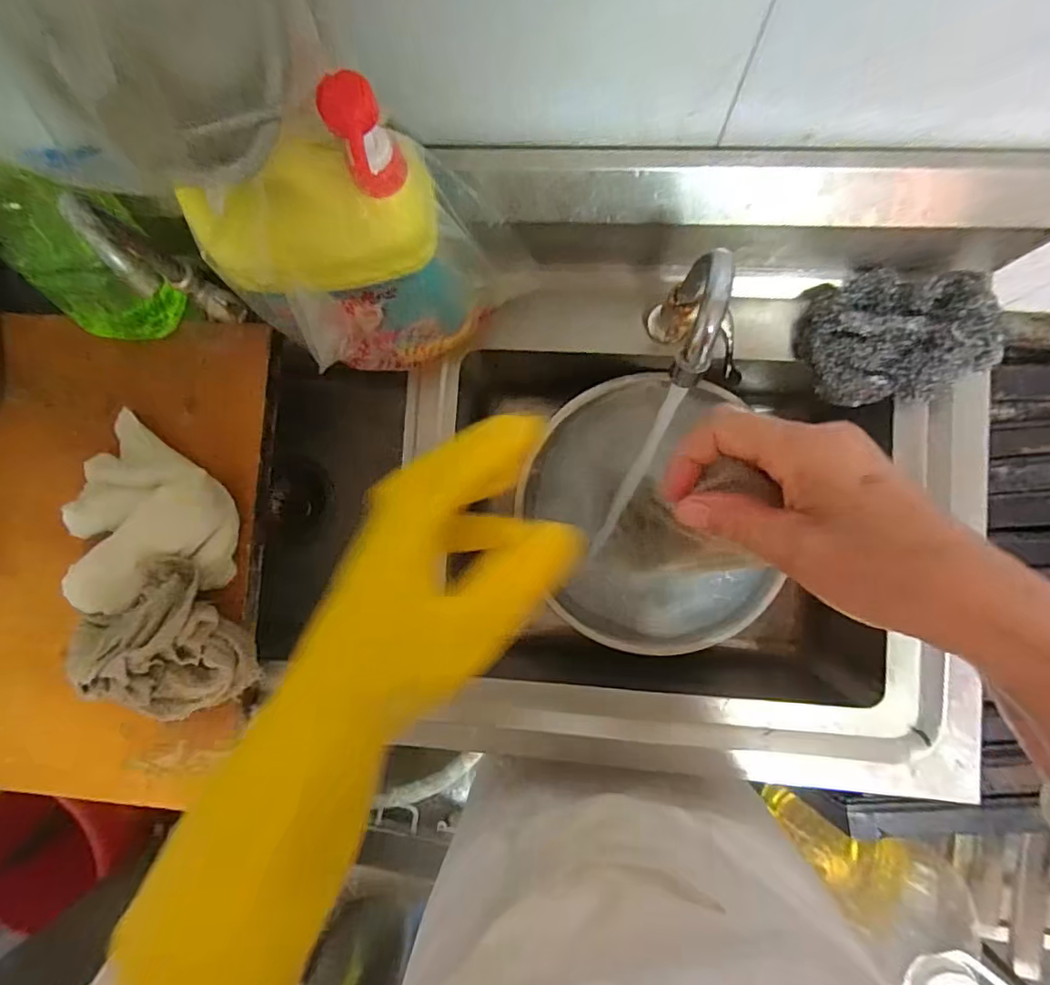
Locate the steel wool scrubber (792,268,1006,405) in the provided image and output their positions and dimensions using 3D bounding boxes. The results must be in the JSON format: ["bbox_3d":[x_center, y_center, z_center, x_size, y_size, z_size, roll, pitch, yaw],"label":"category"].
[{"bbox_3d":[0.317,-0.138,0.485,0.136,0.057,0.114,3,87,4],"label":"steel wool scrubber"}]

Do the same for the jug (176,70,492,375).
[{"bbox_3d":[-0.110,-0.144,0.397,0.140,0.241,0.083,-26,86,2],"label":"jug"}]

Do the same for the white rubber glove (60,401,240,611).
[{"bbox_3d":[-0.333,0.017,0.496,0.137,0.072,0.165,-2,87,4],"label":"white rubber glove"}]

